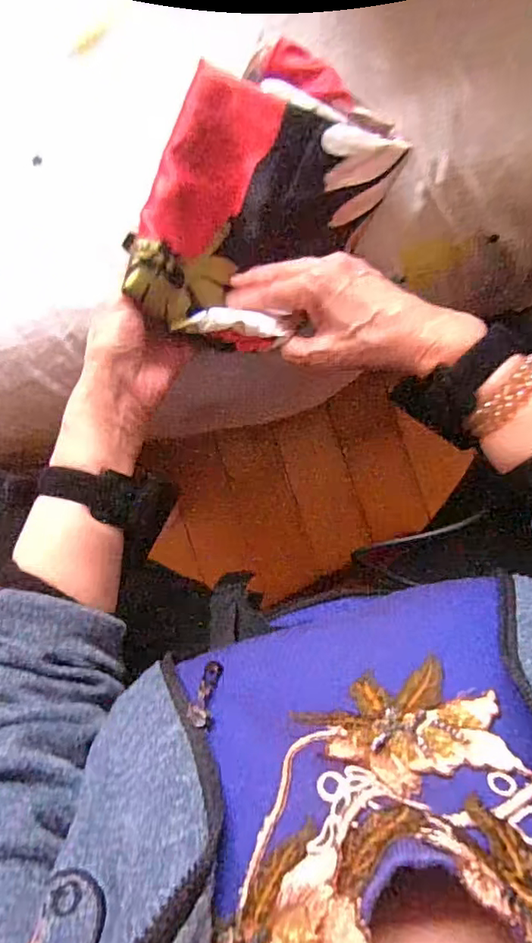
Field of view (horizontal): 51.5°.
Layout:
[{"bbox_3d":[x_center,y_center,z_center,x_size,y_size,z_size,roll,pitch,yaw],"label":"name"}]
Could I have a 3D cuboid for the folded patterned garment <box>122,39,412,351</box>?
[{"bbox_3d":[-0.004,-0.199,0.405,0.155,0.052,0.217,26,98,5],"label":"folded patterned garment"}]

